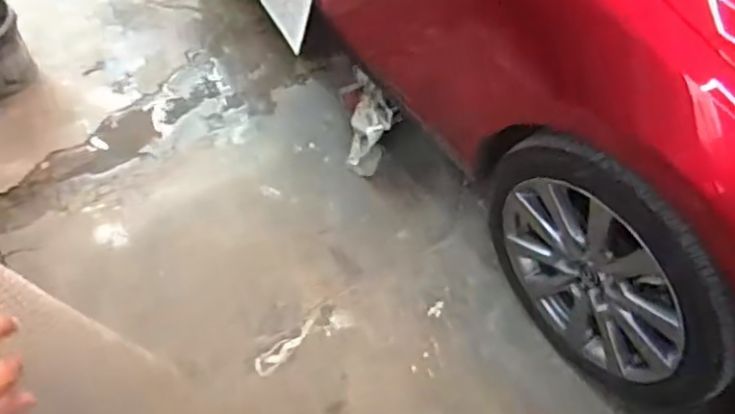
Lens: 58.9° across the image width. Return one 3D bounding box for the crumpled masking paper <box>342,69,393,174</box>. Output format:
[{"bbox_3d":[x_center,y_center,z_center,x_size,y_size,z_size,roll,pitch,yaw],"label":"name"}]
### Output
[{"bbox_3d":[0.003,-0.254,1.914,0.133,0.161,0.306,-1,60,-1],"label":"crumpled masking paper"}]

